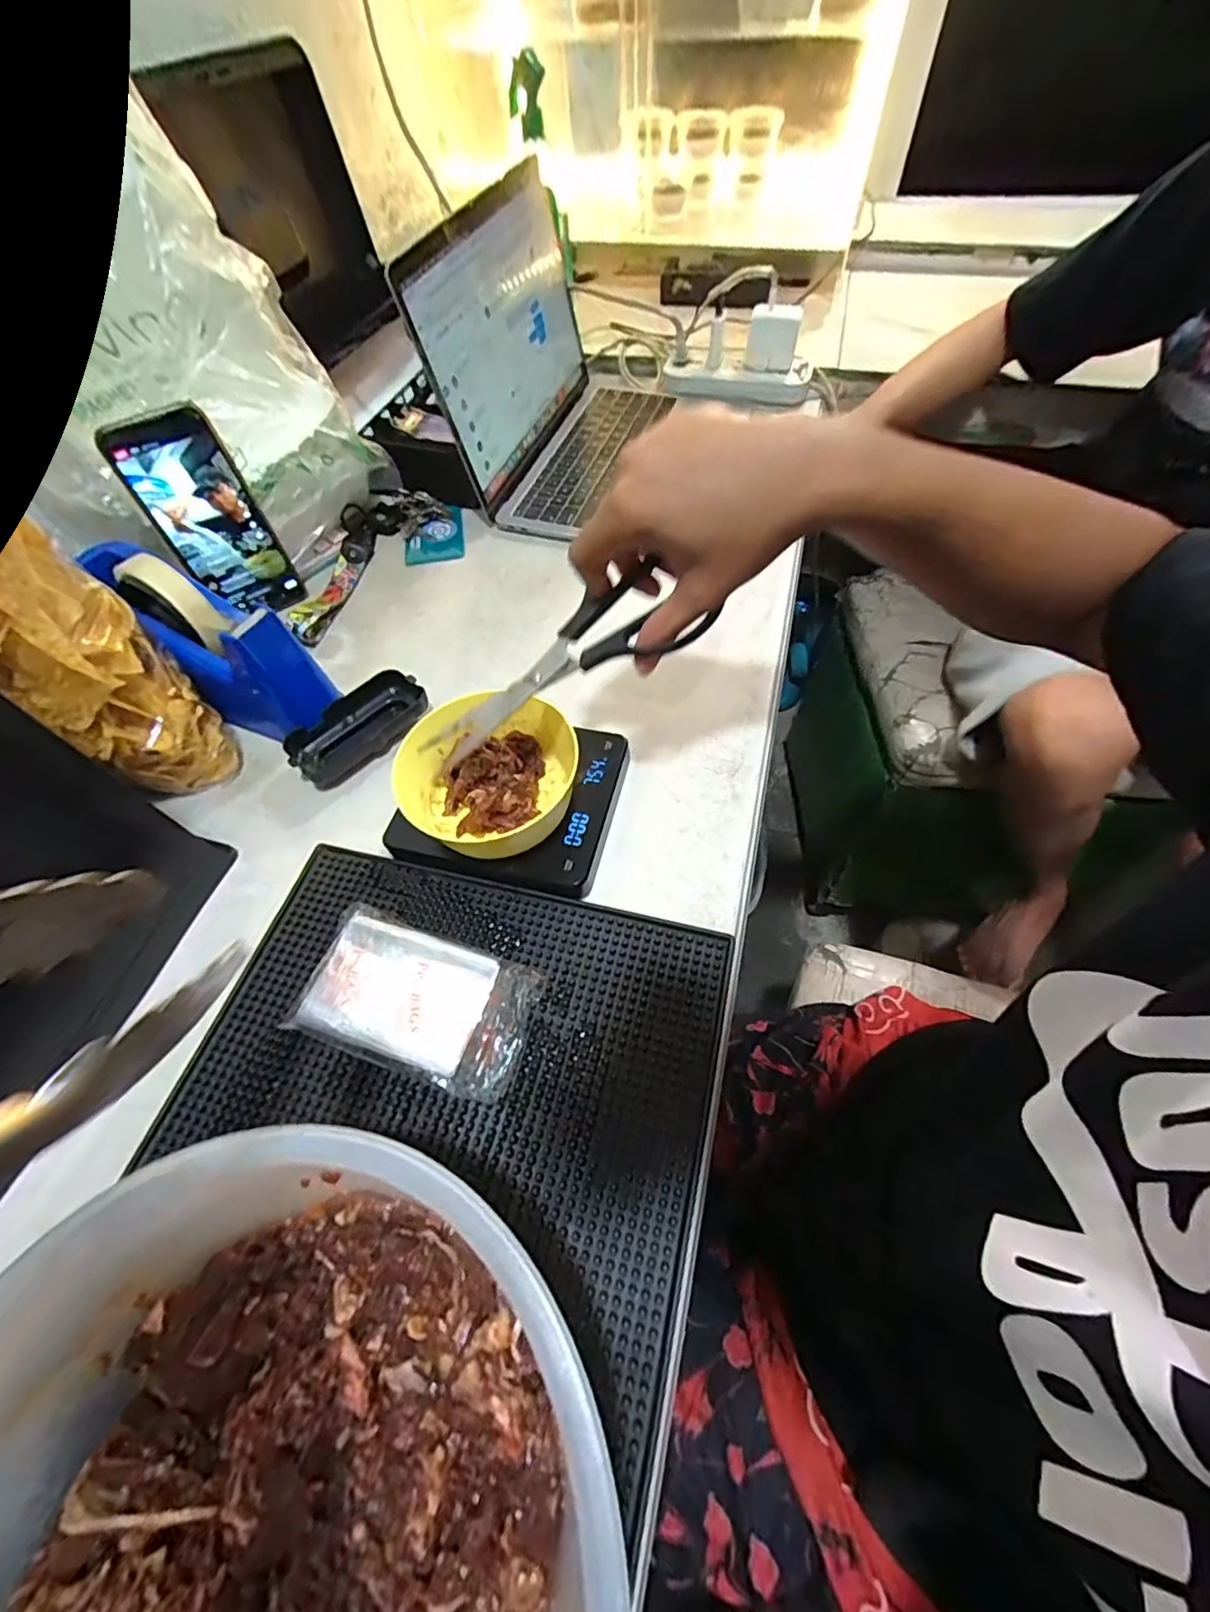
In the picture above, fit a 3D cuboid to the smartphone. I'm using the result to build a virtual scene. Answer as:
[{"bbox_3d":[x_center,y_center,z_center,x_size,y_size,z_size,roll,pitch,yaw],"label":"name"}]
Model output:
[{"bbox_3d":[-0.332,-0.240,0.495,0.076,0.166,0.008,-33,56,-15],"label":"smartphone"}]

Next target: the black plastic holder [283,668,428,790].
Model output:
[{"bbox_3d":[-0.197,-0.062,0.467,0.109,0.031,0.054,-40,65,-18],"label":"black plastic holder"}]

